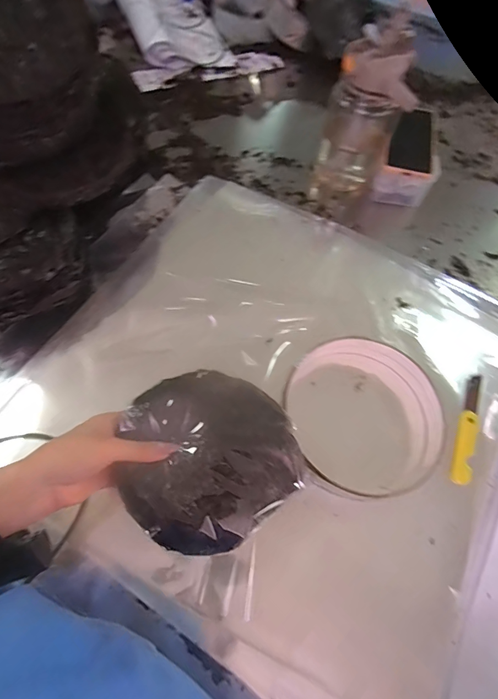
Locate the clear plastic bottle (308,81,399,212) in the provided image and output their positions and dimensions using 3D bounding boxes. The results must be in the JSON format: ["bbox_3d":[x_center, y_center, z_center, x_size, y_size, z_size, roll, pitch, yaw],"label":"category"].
[{"bbox_3d":[0.161,-0.311,0.610,0.101,0.149,0.101,20,64,6],"label":"clear plastic bottle"}]

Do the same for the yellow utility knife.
[{"bbox_3d":[0.274,0.096,0.484,0.024,0.015,0.143,19,65,6],"label":"yellow utility knife"}]

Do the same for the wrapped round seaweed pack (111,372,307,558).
[{"bbox_3d":[-0.043,0.106,0.387,0.164,0.030,0.165,1,64,-2],"label":"wrapped round seaweed pack"}]

